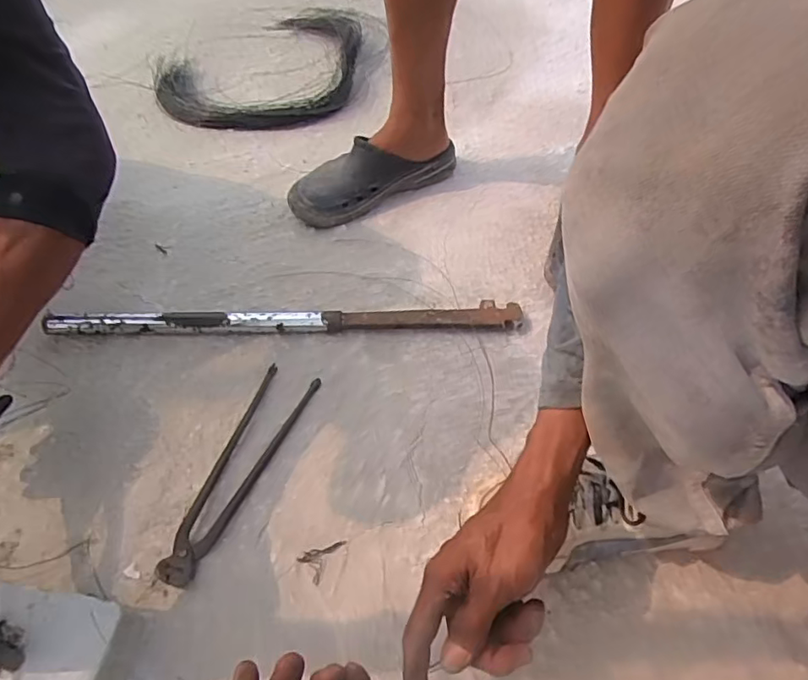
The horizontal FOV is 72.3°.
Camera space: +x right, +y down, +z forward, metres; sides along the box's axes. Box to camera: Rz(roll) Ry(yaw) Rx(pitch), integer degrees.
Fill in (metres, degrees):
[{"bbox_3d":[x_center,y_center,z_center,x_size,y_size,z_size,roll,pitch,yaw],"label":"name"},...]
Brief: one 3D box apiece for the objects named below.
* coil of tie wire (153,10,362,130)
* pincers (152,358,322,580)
[{"bbox_3d":[-0.293,-0.599,1.173,0.394,0.033,0.545,2,50,1],"label":"coil of tie wire"},{"bbox_3d":[-0.172,0.125,0.565,0.060,0.017,0.243,18,52,15],"label":"pincers"}]

